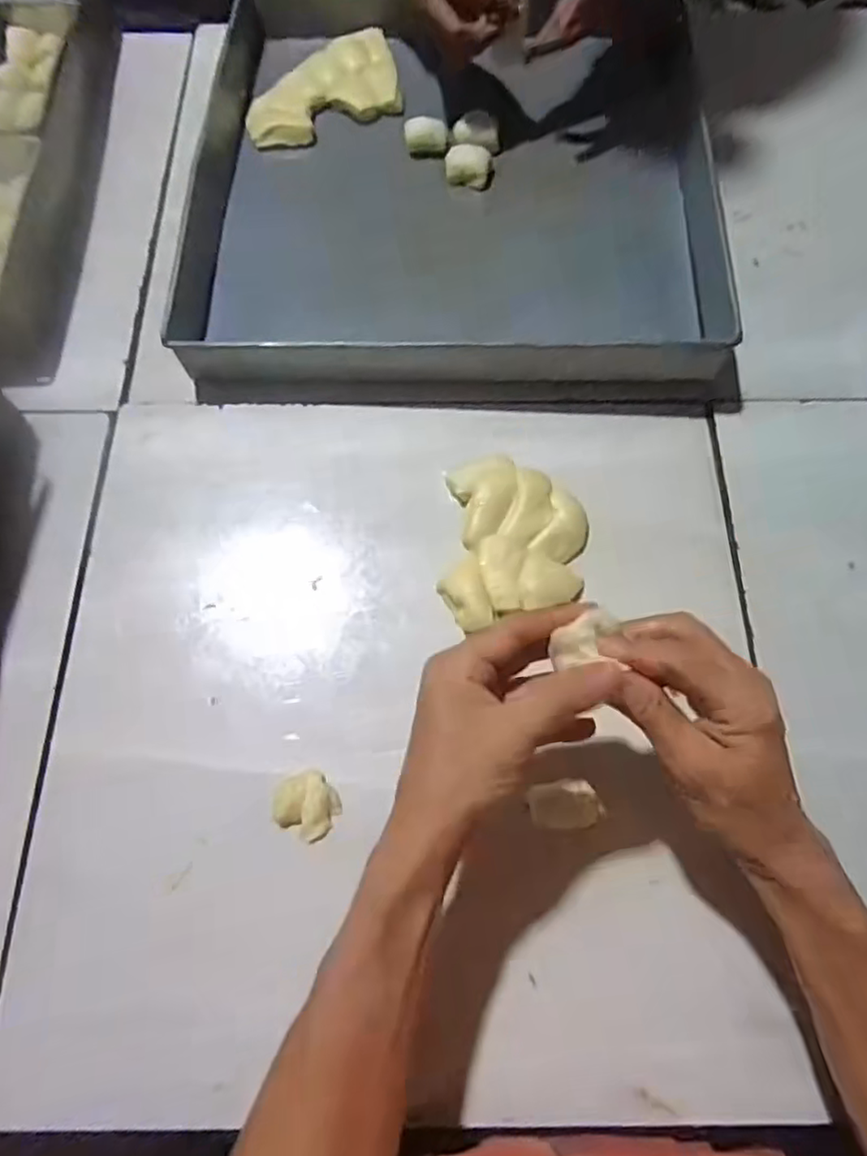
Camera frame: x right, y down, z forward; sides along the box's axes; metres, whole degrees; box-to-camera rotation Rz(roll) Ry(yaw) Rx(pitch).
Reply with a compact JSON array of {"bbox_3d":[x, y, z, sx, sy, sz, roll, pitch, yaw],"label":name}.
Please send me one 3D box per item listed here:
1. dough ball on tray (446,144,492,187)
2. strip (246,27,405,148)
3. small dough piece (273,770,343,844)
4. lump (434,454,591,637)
[{"bbox_3d":[0.034,-0.401,0.617,0.043,0.028,0.026,6,72,2],"label":"dough ball on tray"},{"bbox_3d":[-0.113,-0.493,0.645,0.163,0.026,0.093,-24,73,-8],"label":"strip"},{"bbox_3d":[-0.084,0.148,0.418,0.044,0.015,0.038,34,75,10],"label":"small dough piece"},{"bbox_3d":[0.062,-0.024,0.483,0.103,0.027,0.132,6,72,2],"label":"lump"}]

